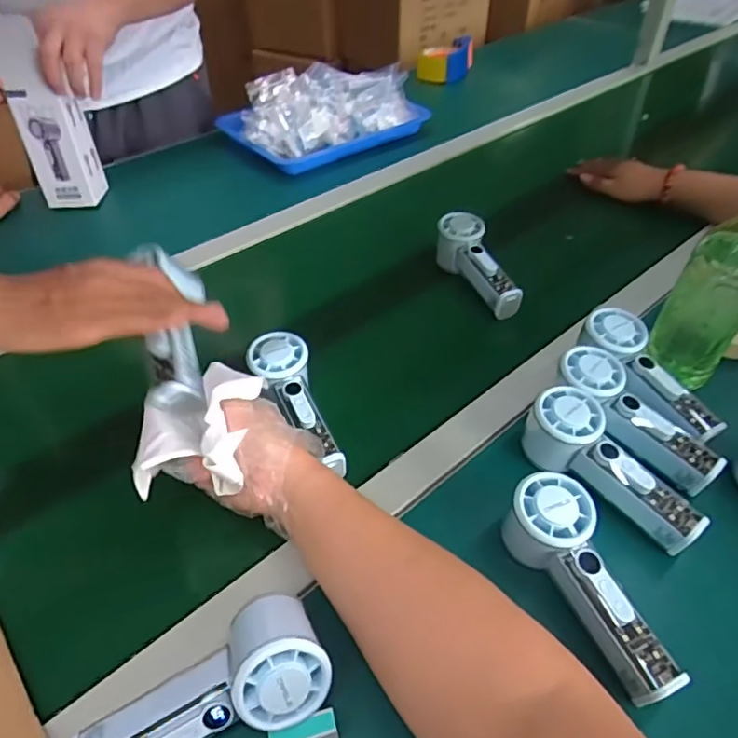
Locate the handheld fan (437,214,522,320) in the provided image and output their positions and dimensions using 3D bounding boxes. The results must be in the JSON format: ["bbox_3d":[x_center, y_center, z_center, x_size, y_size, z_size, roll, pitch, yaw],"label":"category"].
[{"bbox_3d":[0.129,-0.126,0.664,0.050,0.060,0.150,-13,46,-11],"label":"handheld fan"}]

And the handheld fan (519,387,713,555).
[{"bbox_3d":[0.197,0.081,0.450,0.052,0.058,0.152,-28,50,-24],"label":"handheld fan"}]

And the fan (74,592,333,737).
[{"bbox_3d":[-0.104,0.196,0.337,0.154,0.064,0.077,-17,47,-15],"label":"fan"}]

